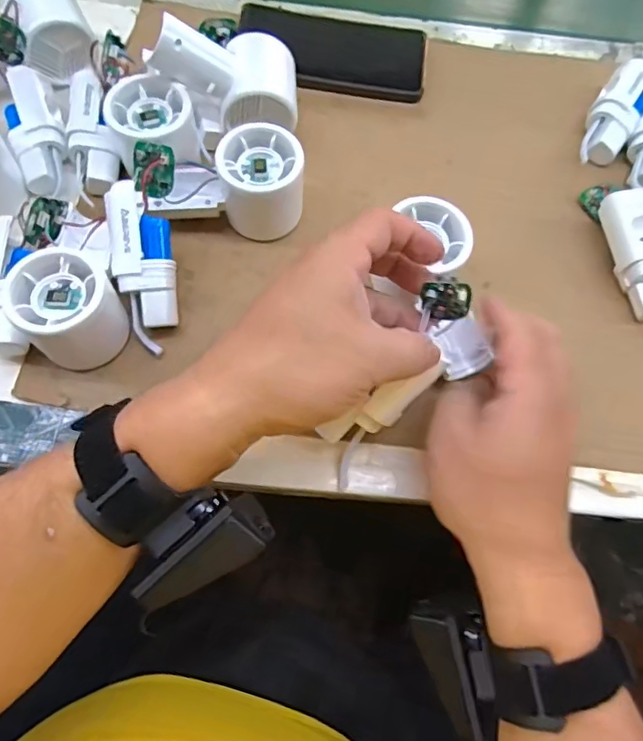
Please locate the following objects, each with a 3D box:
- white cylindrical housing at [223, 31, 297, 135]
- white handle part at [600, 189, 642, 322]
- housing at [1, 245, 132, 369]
[{"bbox_3d":[-0.044,-0.211,0.408,0.053,0.050,0.068,5,67,-3],"label":"white cylindrical housing"},{"bbox_3d":[0.229,-0.081,0.384,0.031,0.025,0.101,-10,82,-7],"label":"white handle part"},{"bbox_3d":[-0.156,-0.039,0.337,0.056,0.058,0.055,2,67,-4],"label":"housing"}]

